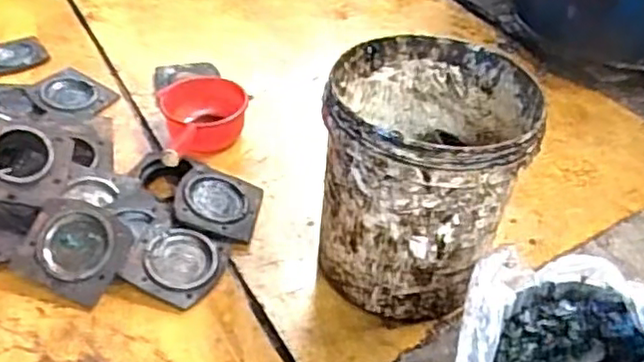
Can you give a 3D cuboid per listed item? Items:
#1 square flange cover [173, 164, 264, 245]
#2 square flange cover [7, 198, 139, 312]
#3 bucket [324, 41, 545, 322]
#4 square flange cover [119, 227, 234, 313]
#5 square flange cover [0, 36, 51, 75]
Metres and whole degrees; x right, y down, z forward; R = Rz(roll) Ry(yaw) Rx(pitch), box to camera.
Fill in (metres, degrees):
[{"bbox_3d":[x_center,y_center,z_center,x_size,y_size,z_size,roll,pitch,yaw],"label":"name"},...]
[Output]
[{"bbox_3d":[-0.177,0.039,1.110,0.142,0.018,0.136,22,45,-9],"label":"square flange cover"},{"bbox_3d":[-0.380,0.102,0.999,0.151,0.021,0.139,25,66,3],"label":"square flange cover"},{"bbox_3d":[0.145,-0.005,0.973,0.278,0.303,0.311,10,41,7],"label":"bucket"},{"bbox_3d":[-0.228,0.130,1.018,0.138,0.020,0.126,22,51,3],"label":"square flange cover"},{"bbox_3d":[-0.718,-0.284,1.504,0.149,0.017,0.145,-24,48,-29],"label":"square flange cover"}]

